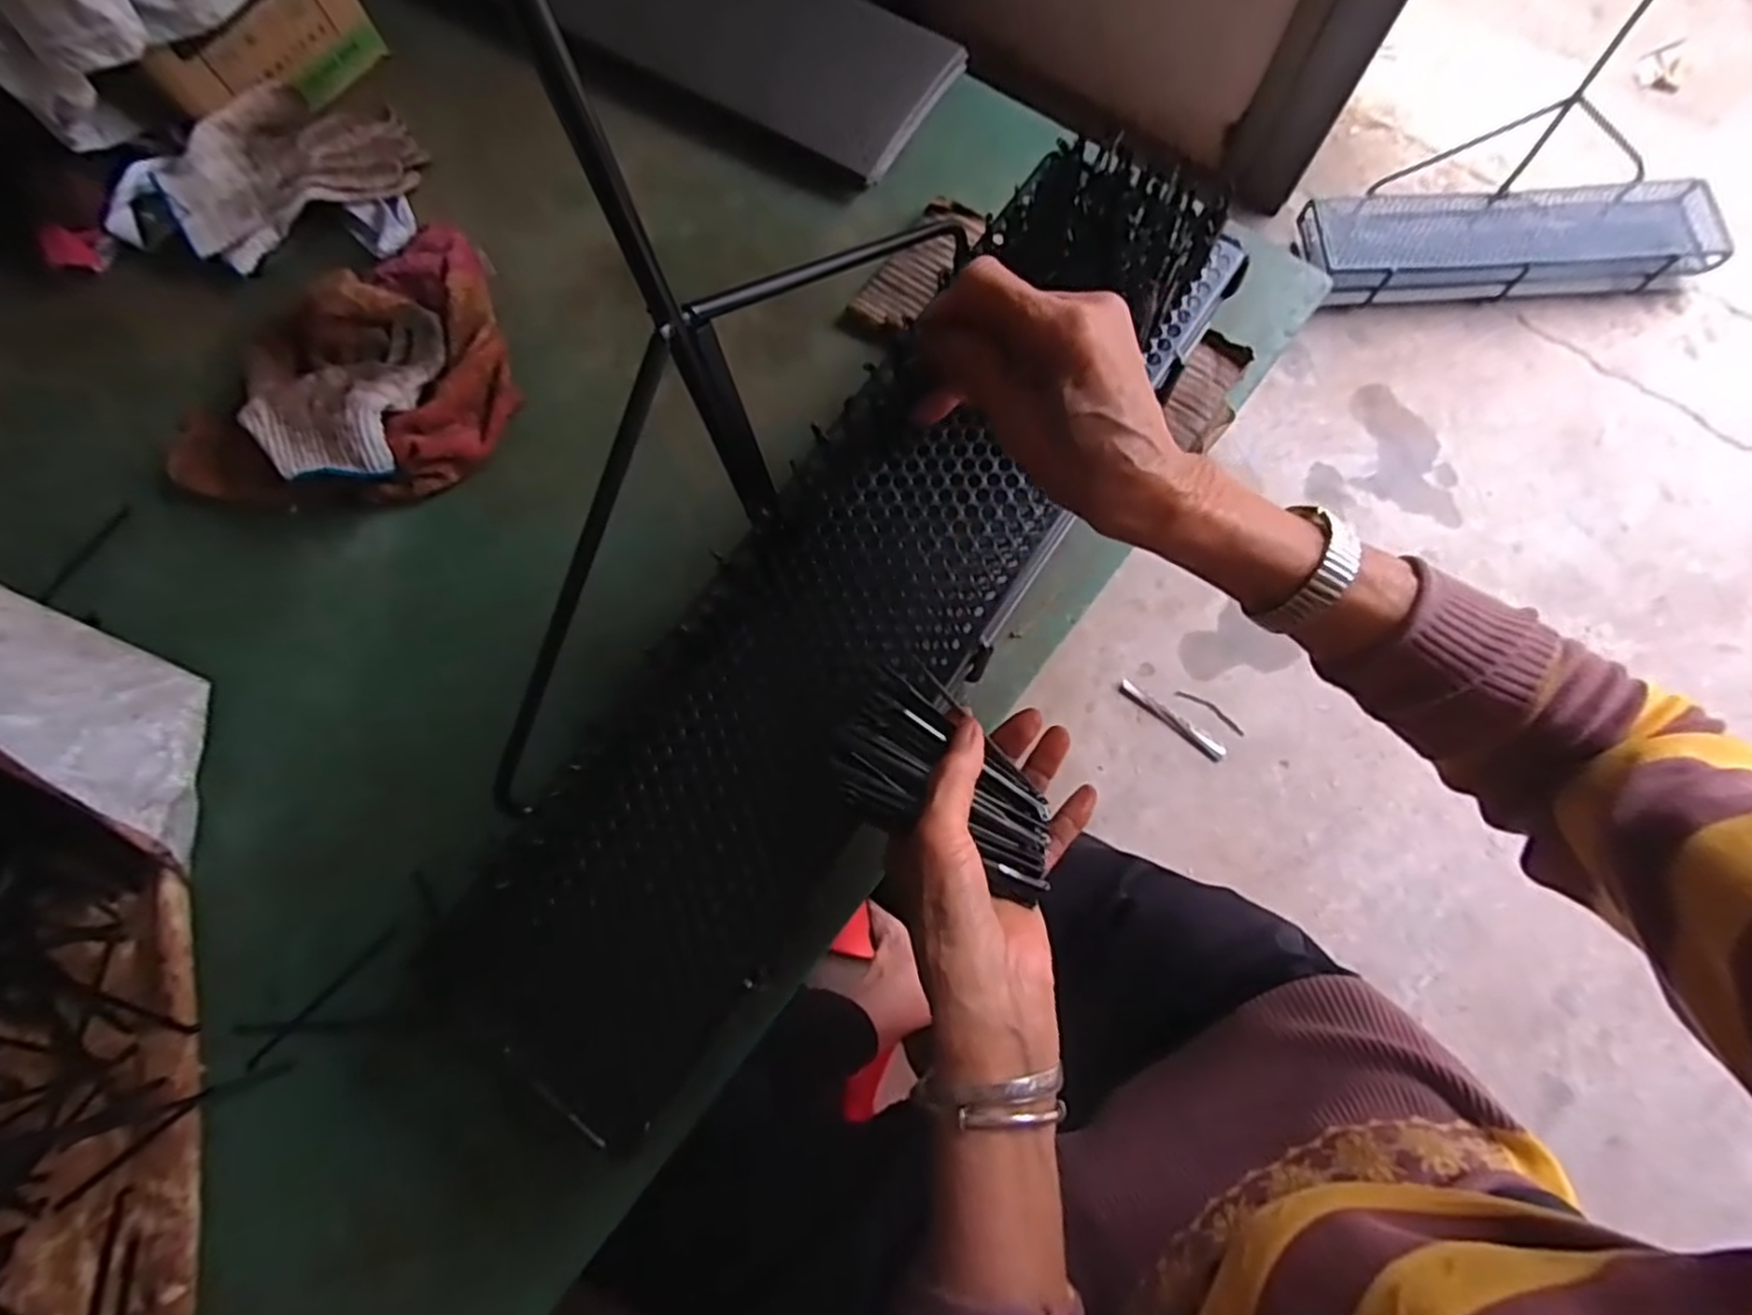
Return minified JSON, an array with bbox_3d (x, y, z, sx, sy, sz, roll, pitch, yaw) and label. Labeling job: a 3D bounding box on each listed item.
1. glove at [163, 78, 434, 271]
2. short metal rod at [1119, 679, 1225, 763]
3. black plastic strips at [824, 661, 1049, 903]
[{"bbox_3d":[-0.455,-0.382,0.576,0.177,0.034,0.113,-39,77,-8],"label":"glove"},{"bbox_3d":[0.433,0.090,1.090,0.175,0.012,0.024,38,79,11],"label":"short metal rod"},{"bbox_3d":[0.035,0.065,0.362,0.115,0.027,0.066,35,77,9],"label":"black plastic strips"}]

